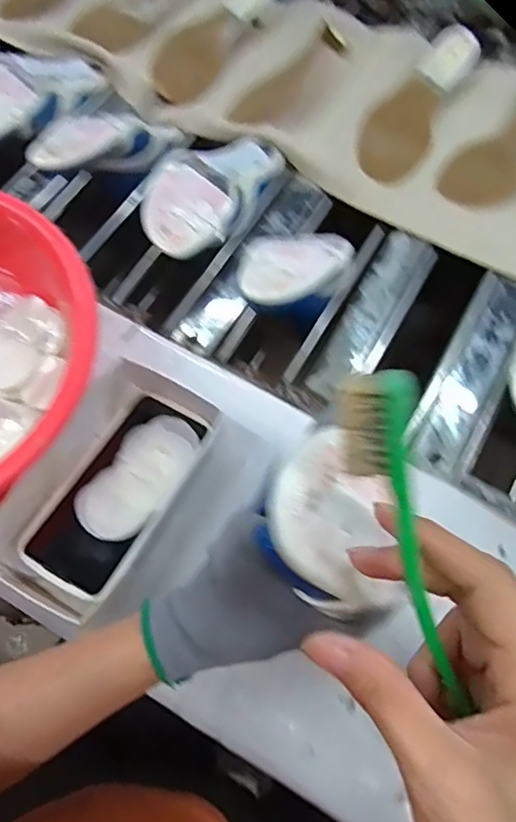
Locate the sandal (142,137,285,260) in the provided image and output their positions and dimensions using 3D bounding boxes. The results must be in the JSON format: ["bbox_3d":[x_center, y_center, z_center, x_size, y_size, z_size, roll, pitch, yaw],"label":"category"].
[{"bbox_3d":[-0.046,-0.239,0.604,0.092,0.057,0.217,28,50,9],"label":"sandal"}]

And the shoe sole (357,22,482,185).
[{"bbox_3d":[0.192,-0.377,0.679,0.079,0.021,0.250,27,70,9],"label":"shoe sole"}]

